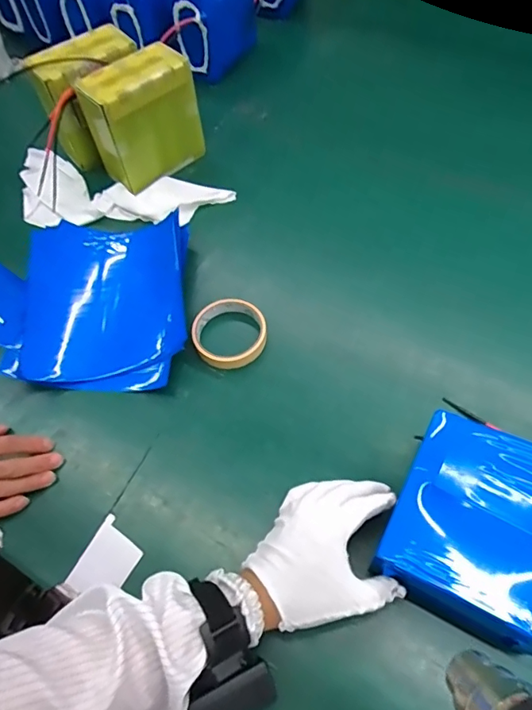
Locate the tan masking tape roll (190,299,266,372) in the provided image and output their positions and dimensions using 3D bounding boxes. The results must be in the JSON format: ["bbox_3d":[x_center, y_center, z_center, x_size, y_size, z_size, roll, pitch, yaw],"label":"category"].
[{"bbox_3d":[-0.043,-0.027,0.602,0.086,0.029,0.093,-2,59,3],"label":"tan masking tape roll"}]

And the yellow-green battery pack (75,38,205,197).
[{"bbox_3d":[-0.172,-0.335,0.718,0.144,0.140,0.078,-40,62,-19],"label":"yellow-green battery pack"}]

